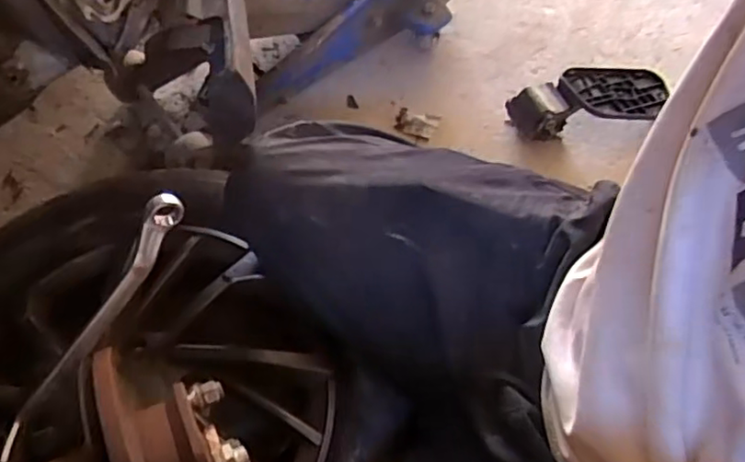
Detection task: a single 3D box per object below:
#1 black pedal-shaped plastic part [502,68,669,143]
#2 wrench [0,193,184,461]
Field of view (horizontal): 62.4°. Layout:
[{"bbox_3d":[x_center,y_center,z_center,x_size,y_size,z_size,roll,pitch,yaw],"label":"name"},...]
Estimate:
[{"bbox_3d":[0.346,-0.203,0.979,0.264,0.060,0.110,-6,63,-4],"label":"black pedal-shaped plastic part"},{"bbox_3d":[-0.174,0.059,0.383,0.022,0.019,0.193,38,96,17],"label":"wrench"}]

